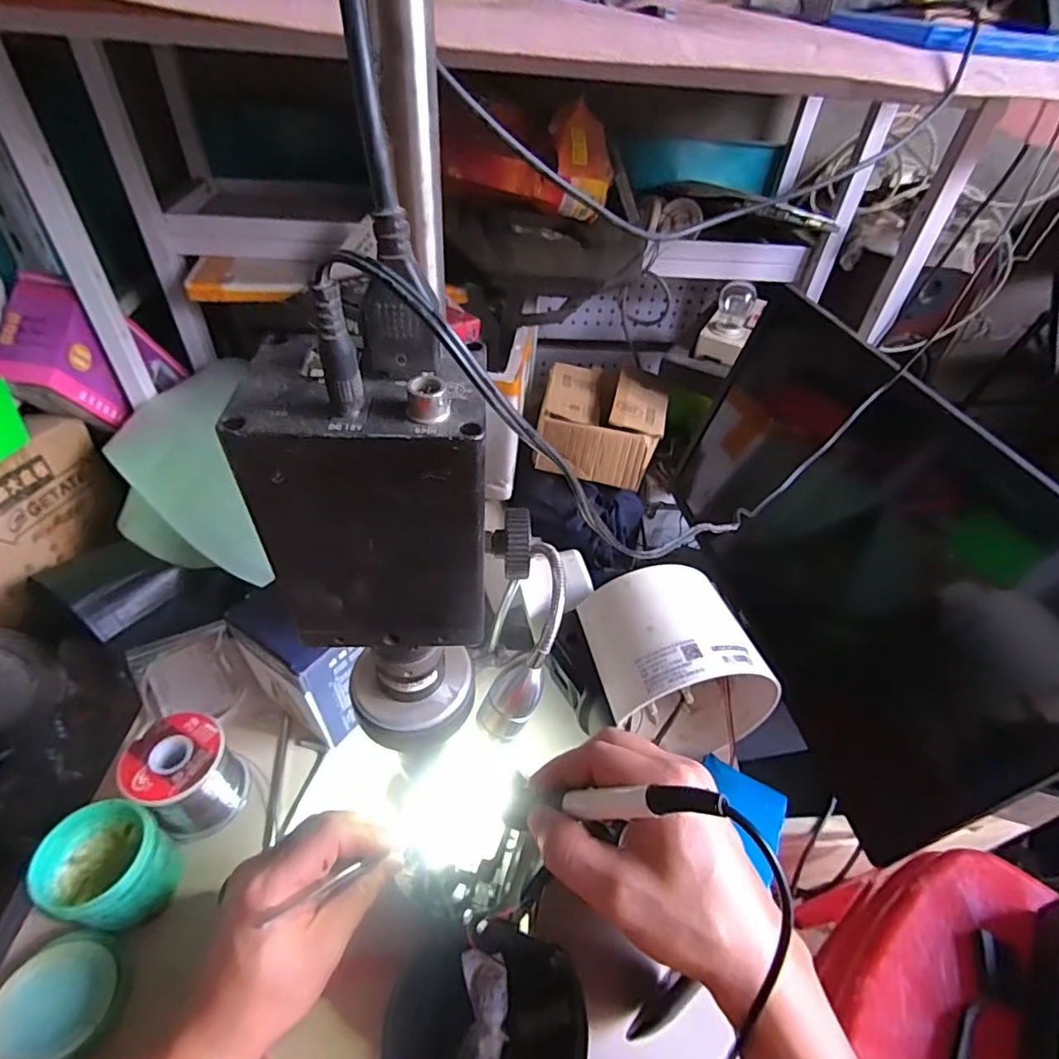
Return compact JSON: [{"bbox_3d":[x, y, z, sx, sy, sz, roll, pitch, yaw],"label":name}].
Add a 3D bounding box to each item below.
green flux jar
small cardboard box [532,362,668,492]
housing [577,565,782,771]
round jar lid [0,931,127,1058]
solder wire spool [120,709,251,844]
[{"bbox_3d":[-0.265,0.211,0.352,0.065,0.054,0.058,21,44,16],"label":"green flux jar"},{"bbox_3d":[0.129,-0.196,1.012,0.207,0.102,0.242,10,42,5],"label":"small cardboard box"},{"bbox_3d":[0.113,0.113,0.448,0.134,0.135,0.105,-5,43,-12],"label":"housing"},{"bbox_3d":[-0.273,0.273,0.327,0.058,0.017,0.061,3,42,-3],"label":"round jar lid"},{"bbox_3d":[-0.244,0.178,0.402,0.057,0.073,0.060,3,42,-3],"label":"solder wire spool"}]

